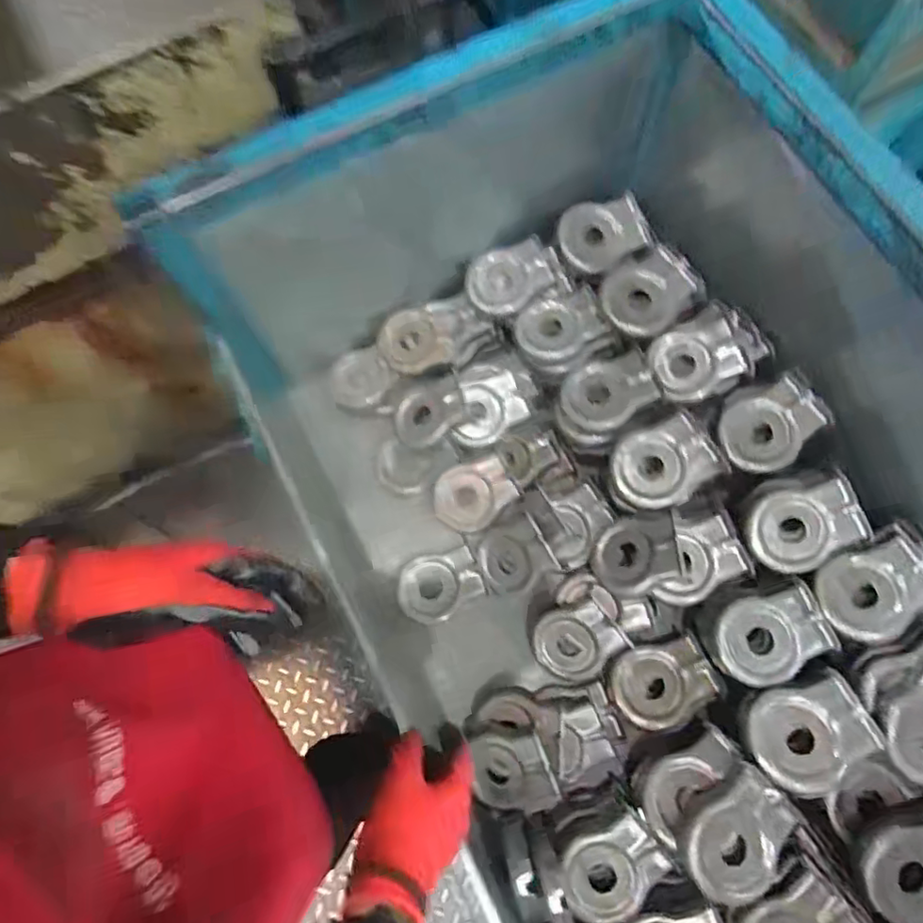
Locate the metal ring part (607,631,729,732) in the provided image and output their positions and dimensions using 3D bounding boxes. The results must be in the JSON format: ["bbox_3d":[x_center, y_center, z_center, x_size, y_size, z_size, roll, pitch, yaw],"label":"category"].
[{"bbox_3d":[0.250,0.275,0.726,0.123,0.049,0.091,-14,74,-2],"label":"metal ring part"}]

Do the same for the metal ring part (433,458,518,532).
[{"bbox_3d":[0.015,0.048,0.822,0.113,0.022,0.088,-28,85,14],"label":"metal ring part"}]

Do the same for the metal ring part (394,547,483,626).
[{"bbox_3d":[-0.030,0.171,0.799,0.111,0.033,0.084,-25,75,-5],"label":"metal ring part"}]

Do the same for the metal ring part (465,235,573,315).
[{"bbox_3d":[0.074,-0.266,0.819,0.137,0.032,0.090,-23,75,-5],"label":"metal ring part"}]

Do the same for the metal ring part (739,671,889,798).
[{"bbox_3d":[0.367,0.284,0.615,0.129,0.027,0.101,-32,60,-5],"label":"metal ring part"}]

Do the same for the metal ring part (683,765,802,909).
[{"bbox_3d":[0.290,0.389,0.602,0.124,0.048,0.094,-41,77,-9],"label":"metal ring part"}]

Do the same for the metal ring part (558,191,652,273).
[{"bbox_3d":[0.199,-0.320,0.820,0.123,0.027,0.093,-19,98,5],"label":"metal ring part"}]

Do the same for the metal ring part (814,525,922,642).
[{"bbox_3d":[0.470,0.144,0.654,0.129,0.053,0.100,-31,77,15],"label":"metal ring part"}]

